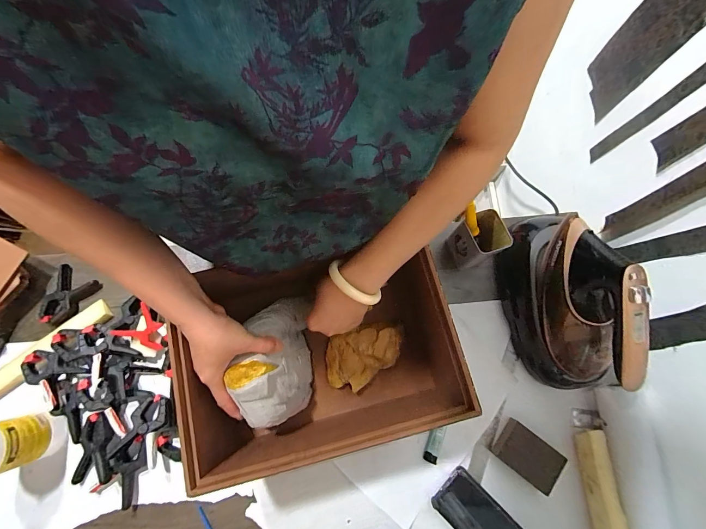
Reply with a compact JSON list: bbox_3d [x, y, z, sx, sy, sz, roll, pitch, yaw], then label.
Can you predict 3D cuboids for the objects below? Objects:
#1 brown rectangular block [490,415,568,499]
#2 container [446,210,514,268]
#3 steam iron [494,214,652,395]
[{"bbox_3d":[0.299,0.326,0.530,0.099,0.021,0.070,38,80,9],"label":"brown rectangular block"},{"bbox_3d":[0.225,-0.042,0.573,0.072,0.124,0.077,-25,78,-5],"label":"container"},{"bbox_3d":[0.339,0.047,0.499,0.111,0.188,0.305,-8,77,-1],"label":"steam iron"}]

